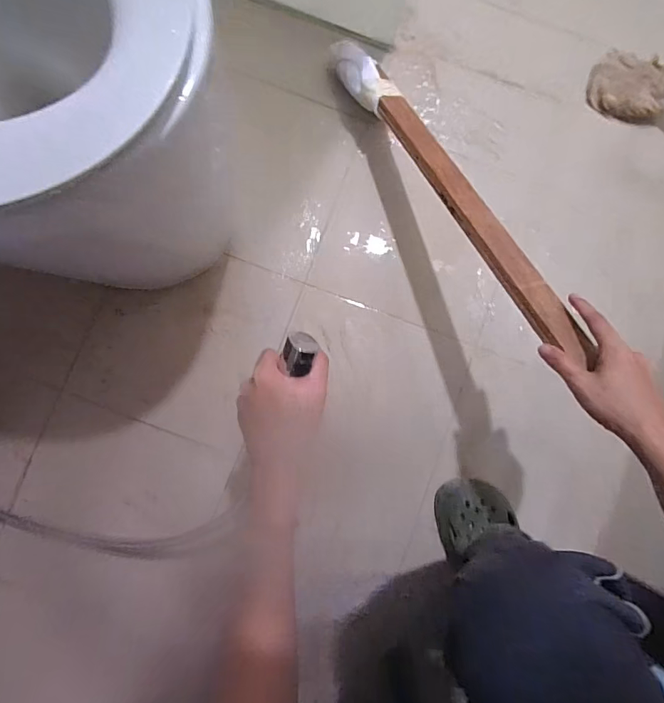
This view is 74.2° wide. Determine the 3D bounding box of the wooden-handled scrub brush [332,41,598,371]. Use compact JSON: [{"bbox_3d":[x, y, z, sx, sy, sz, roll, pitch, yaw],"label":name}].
[{"bbox_3d":[0.144,-0.240,0.584,0.058,0.031,0.596,-25,65,-1],"label":"wooden-handled scrub brush"}]

